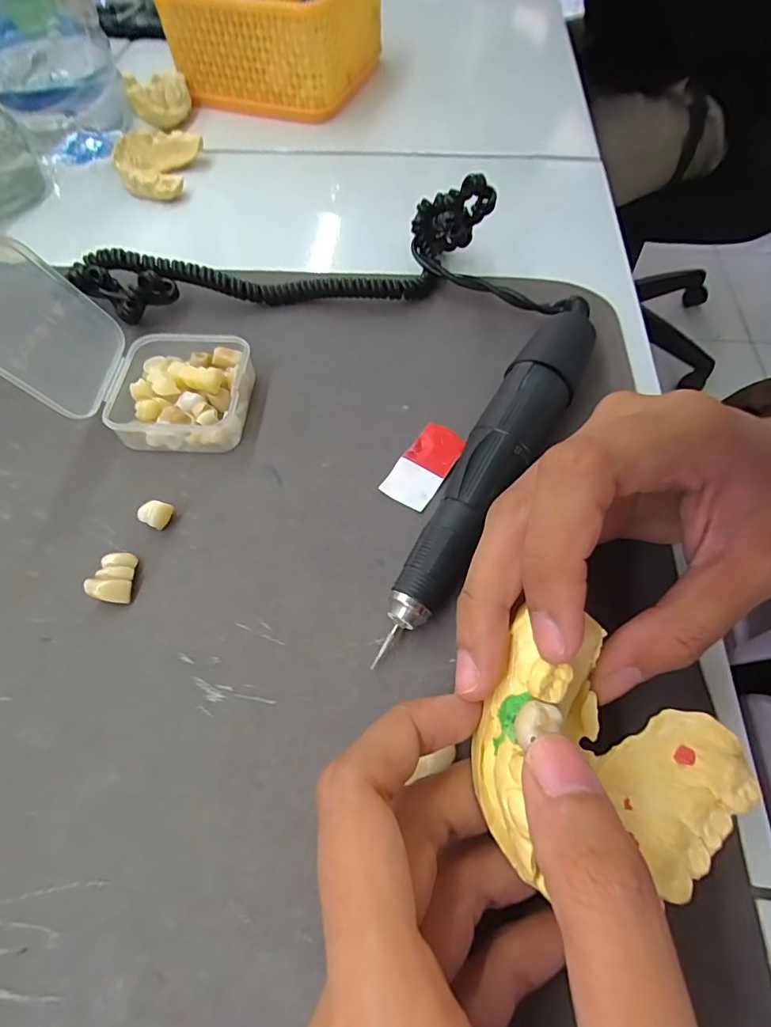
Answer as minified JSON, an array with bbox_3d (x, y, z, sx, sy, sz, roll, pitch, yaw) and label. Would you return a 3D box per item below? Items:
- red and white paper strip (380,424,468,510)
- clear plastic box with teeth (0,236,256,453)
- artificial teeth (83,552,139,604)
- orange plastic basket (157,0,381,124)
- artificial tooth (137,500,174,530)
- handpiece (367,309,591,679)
[{"bbox_3d":[0.017,-0.022,0.208,0.020,0.004,0.042,28,64,15],"label":"red and white paper strip"},{"bbox_3d":[-0.107,-0.067,0.202,0.088,0.061,0.059,2,60,1],"label":"clear plastic box with teeth"},{"bbox_3d":[-0.099,0.023,0.180,0.013,0.008,0.019,-3,60,-2],"label":"artificial teeth"},{"bbox_3d":[-0.078,-0.377,0.379,0.120,0.063,0.133,18,62,10],"label":"orange plastic basket"},{"bbox_3d":[-0.089,0.001,0.194,0.009,0.011,0.011,17,62,10],"label":"artificial tooth"},{"bbox_3d":[0.043,-0.020,0.190,0.026,0.030,0.157,26,63,14],"label":"handpiece"}]

